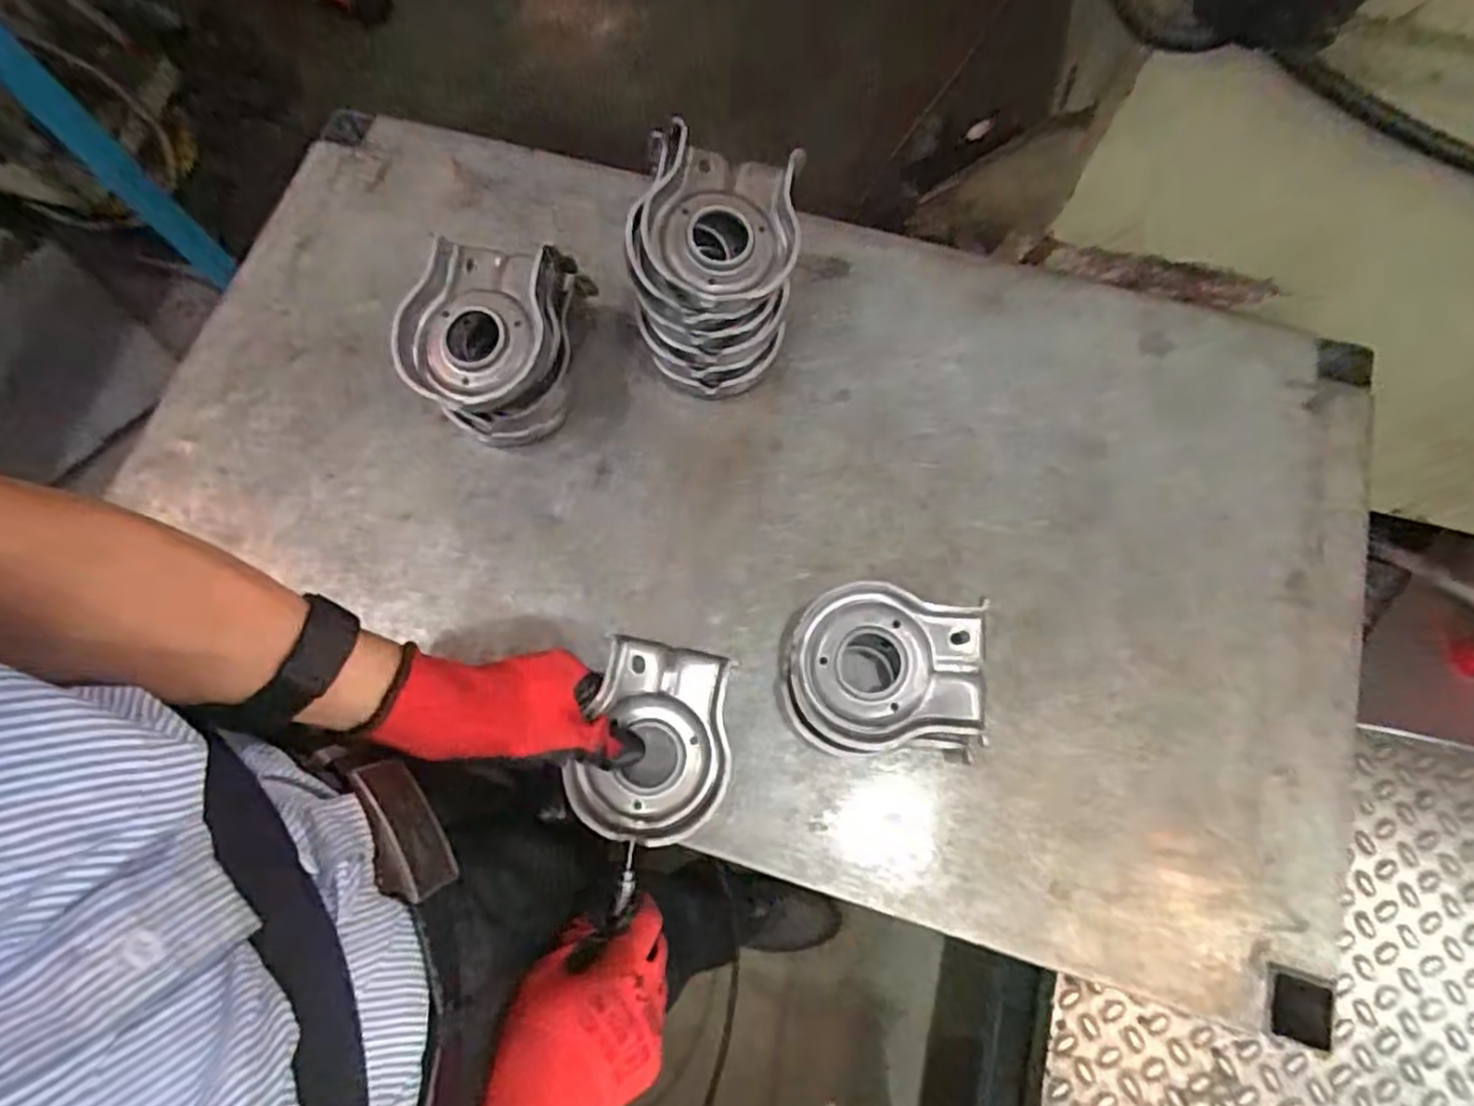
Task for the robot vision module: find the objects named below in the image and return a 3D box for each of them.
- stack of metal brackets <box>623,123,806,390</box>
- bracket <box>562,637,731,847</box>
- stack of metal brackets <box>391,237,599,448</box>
[{"bbox_3d":[-0.014,-0.205,0.527,0.109,0.115,0.145,4,73,2],"label":"stack of metal brackets"},{"bbox_3d":[-0.049,0.121,0.463,0.092,0.031,0.123,18,75,6],"label":"bracket"},{"bbox_3d":[-0.178,-0.163,0.541,0.115,0.089,0.138,11,74,4],"label":"stack of metal brackets"}]

